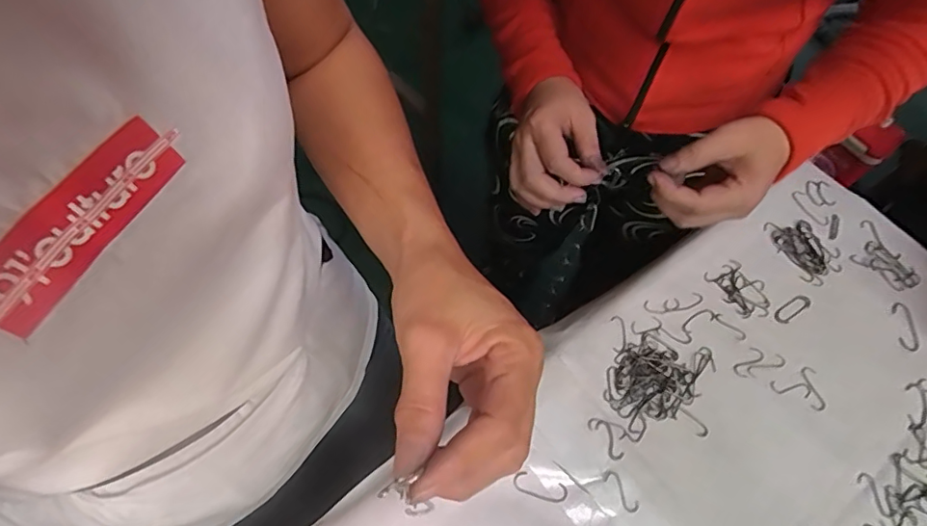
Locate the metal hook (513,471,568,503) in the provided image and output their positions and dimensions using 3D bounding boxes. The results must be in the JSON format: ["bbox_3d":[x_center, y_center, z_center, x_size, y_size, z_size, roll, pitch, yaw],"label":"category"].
[{"bbox_3d":[0.062,0.181,0.434,0.044,0.004,0.016,15,62,5],"label":"metal hook"}]

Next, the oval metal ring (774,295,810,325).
[{"bbox_3d":[0.318,0.044,0.519,0.042,0.004,0.015,-30,67,-18],"label":"oval metal ring"}]

